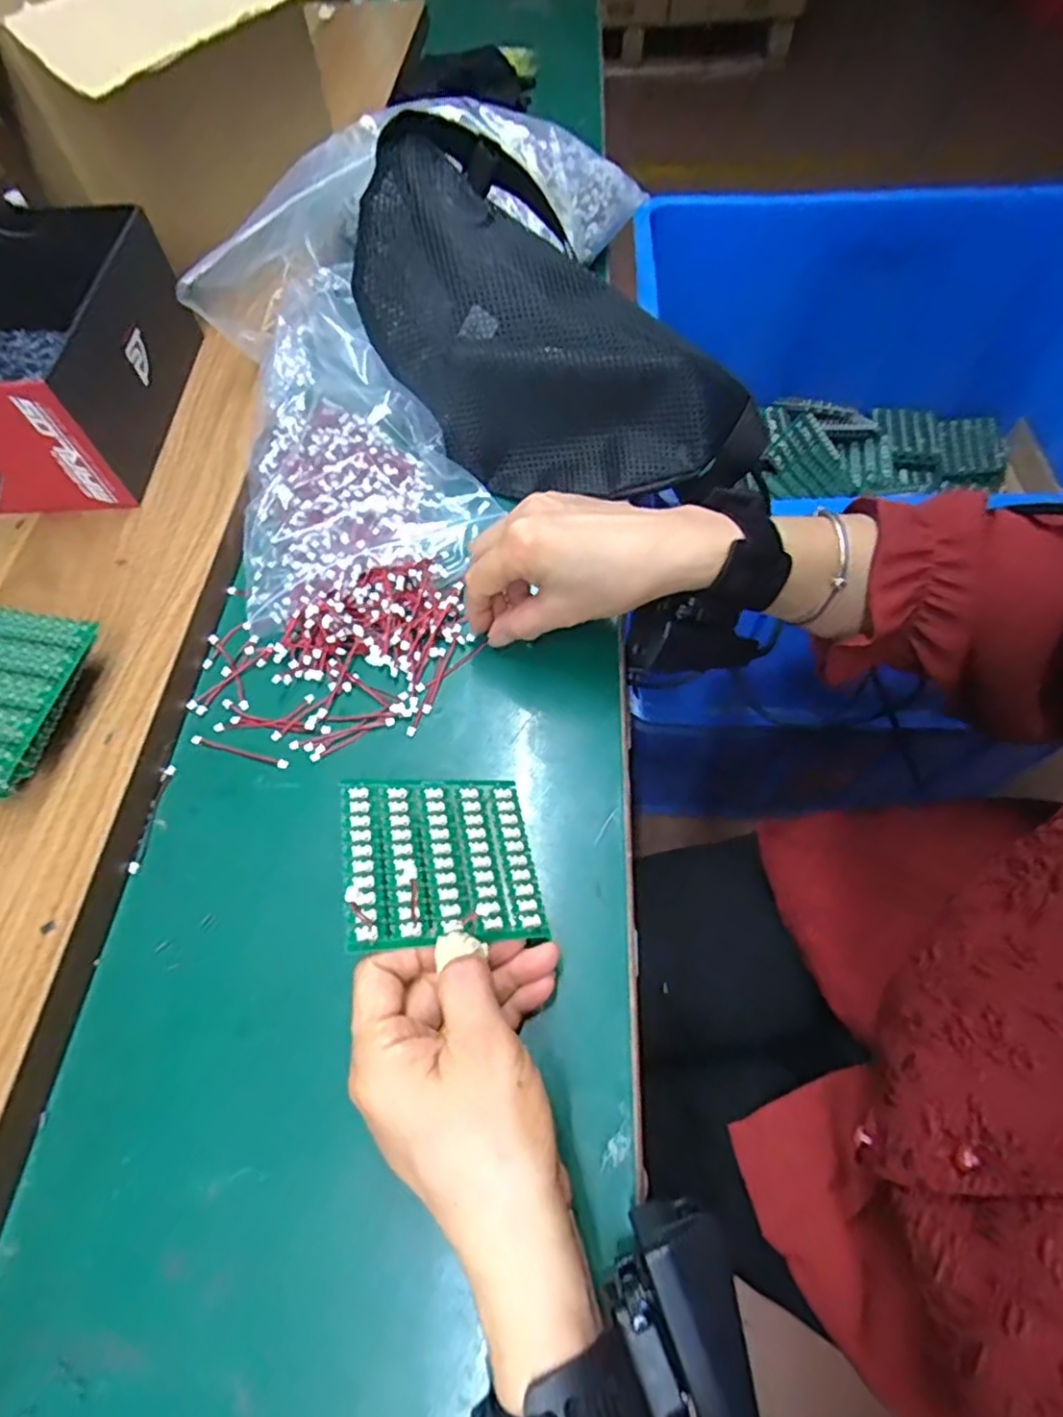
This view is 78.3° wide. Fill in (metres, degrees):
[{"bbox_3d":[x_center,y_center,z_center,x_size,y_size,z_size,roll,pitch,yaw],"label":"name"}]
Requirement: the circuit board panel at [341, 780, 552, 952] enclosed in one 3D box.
[{"bbox_3d":[-0.042,0.067,0.299,0.085,0.004,0.081,3,50,-22],"label":"circuit board panel"}]

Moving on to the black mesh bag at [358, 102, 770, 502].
[{"bbox_3d":[0.010,-0.234,0.423,0.295,0.097,0.148,40,67,3],"label":"black mesh bag"}]

